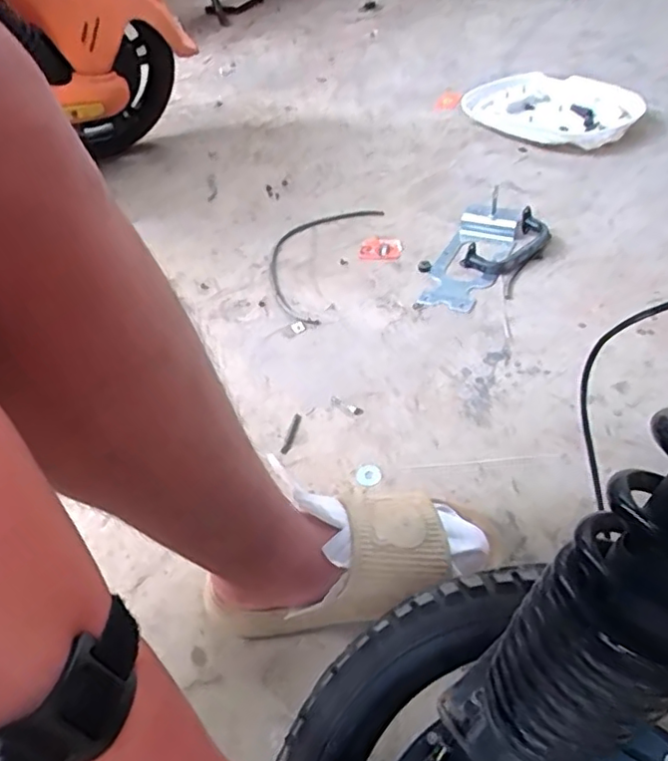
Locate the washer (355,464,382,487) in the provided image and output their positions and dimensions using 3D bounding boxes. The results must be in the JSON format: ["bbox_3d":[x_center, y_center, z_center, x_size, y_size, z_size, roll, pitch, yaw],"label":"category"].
[{"bbox_3d":[0.039,0.108,0.696,0.029,0.008,0.027,31,54,33],"label":"washer"}]

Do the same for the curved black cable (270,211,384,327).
[{"bbox_3d":[-0.040,-0.209,1.029,0.152,0.027,0.329,11,46,19],"label":"curved black cable"}]

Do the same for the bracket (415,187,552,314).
[{"bbox_3d":[0.229,-0.198,0.962,0.158,0.053,0.267,21,49,26],"label":"bracket"}]

